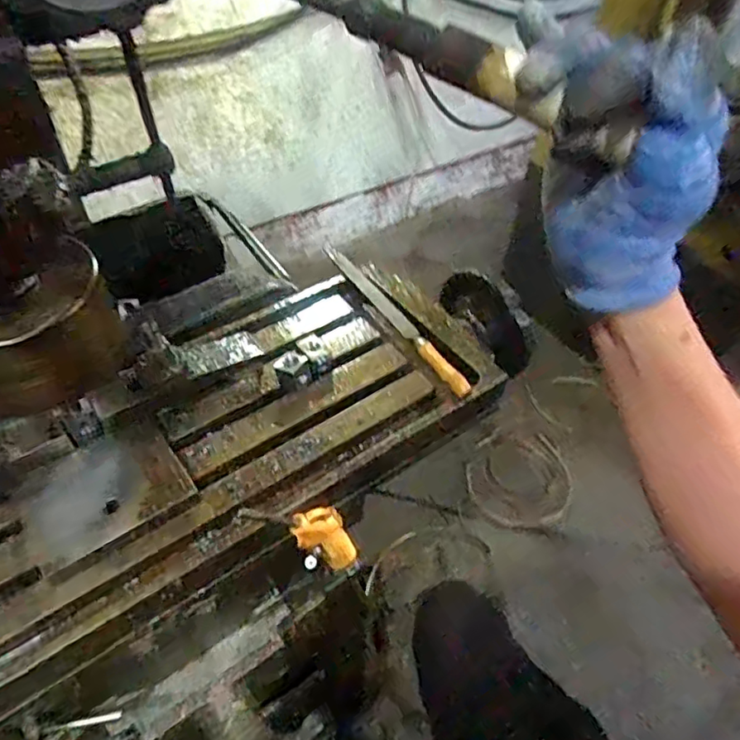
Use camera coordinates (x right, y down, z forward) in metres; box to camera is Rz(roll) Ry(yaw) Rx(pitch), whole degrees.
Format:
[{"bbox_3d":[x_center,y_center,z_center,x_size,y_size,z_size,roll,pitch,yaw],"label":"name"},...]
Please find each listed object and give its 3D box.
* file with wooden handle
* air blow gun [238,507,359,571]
[{"bbox_3d":[0.028,-0.070,0.681,0.025,0.017,0.282,-24,53,-23],"label":"file with wooden handle"},{"bbox_3d":[-0.050,0.148,0.546,0.053,0.184,0.025,-34,54,0],"label":"air blow gun"}]

